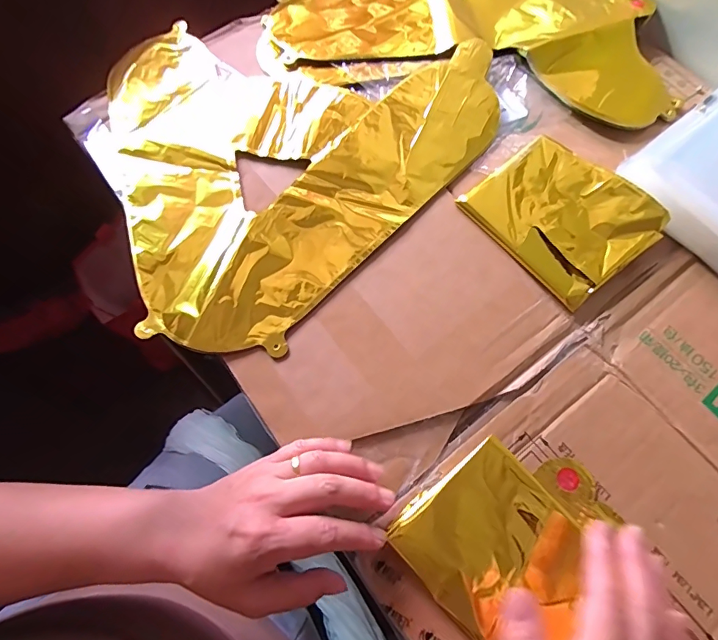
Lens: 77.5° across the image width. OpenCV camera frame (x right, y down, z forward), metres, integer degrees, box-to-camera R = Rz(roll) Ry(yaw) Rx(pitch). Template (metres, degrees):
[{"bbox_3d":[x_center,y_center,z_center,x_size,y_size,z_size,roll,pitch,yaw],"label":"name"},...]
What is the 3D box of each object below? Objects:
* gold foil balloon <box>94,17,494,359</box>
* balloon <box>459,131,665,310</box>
[{"bbox_3d":[-0.069,-0.135,0.408,0.366,0.009,0.332,6,69,1],"label":"gold foil balloon"},{"bbox_3d":[0.178,-0.095,0.392,0.121,0.020,0.138,-38,74,-14],"label":"balloon"}]

